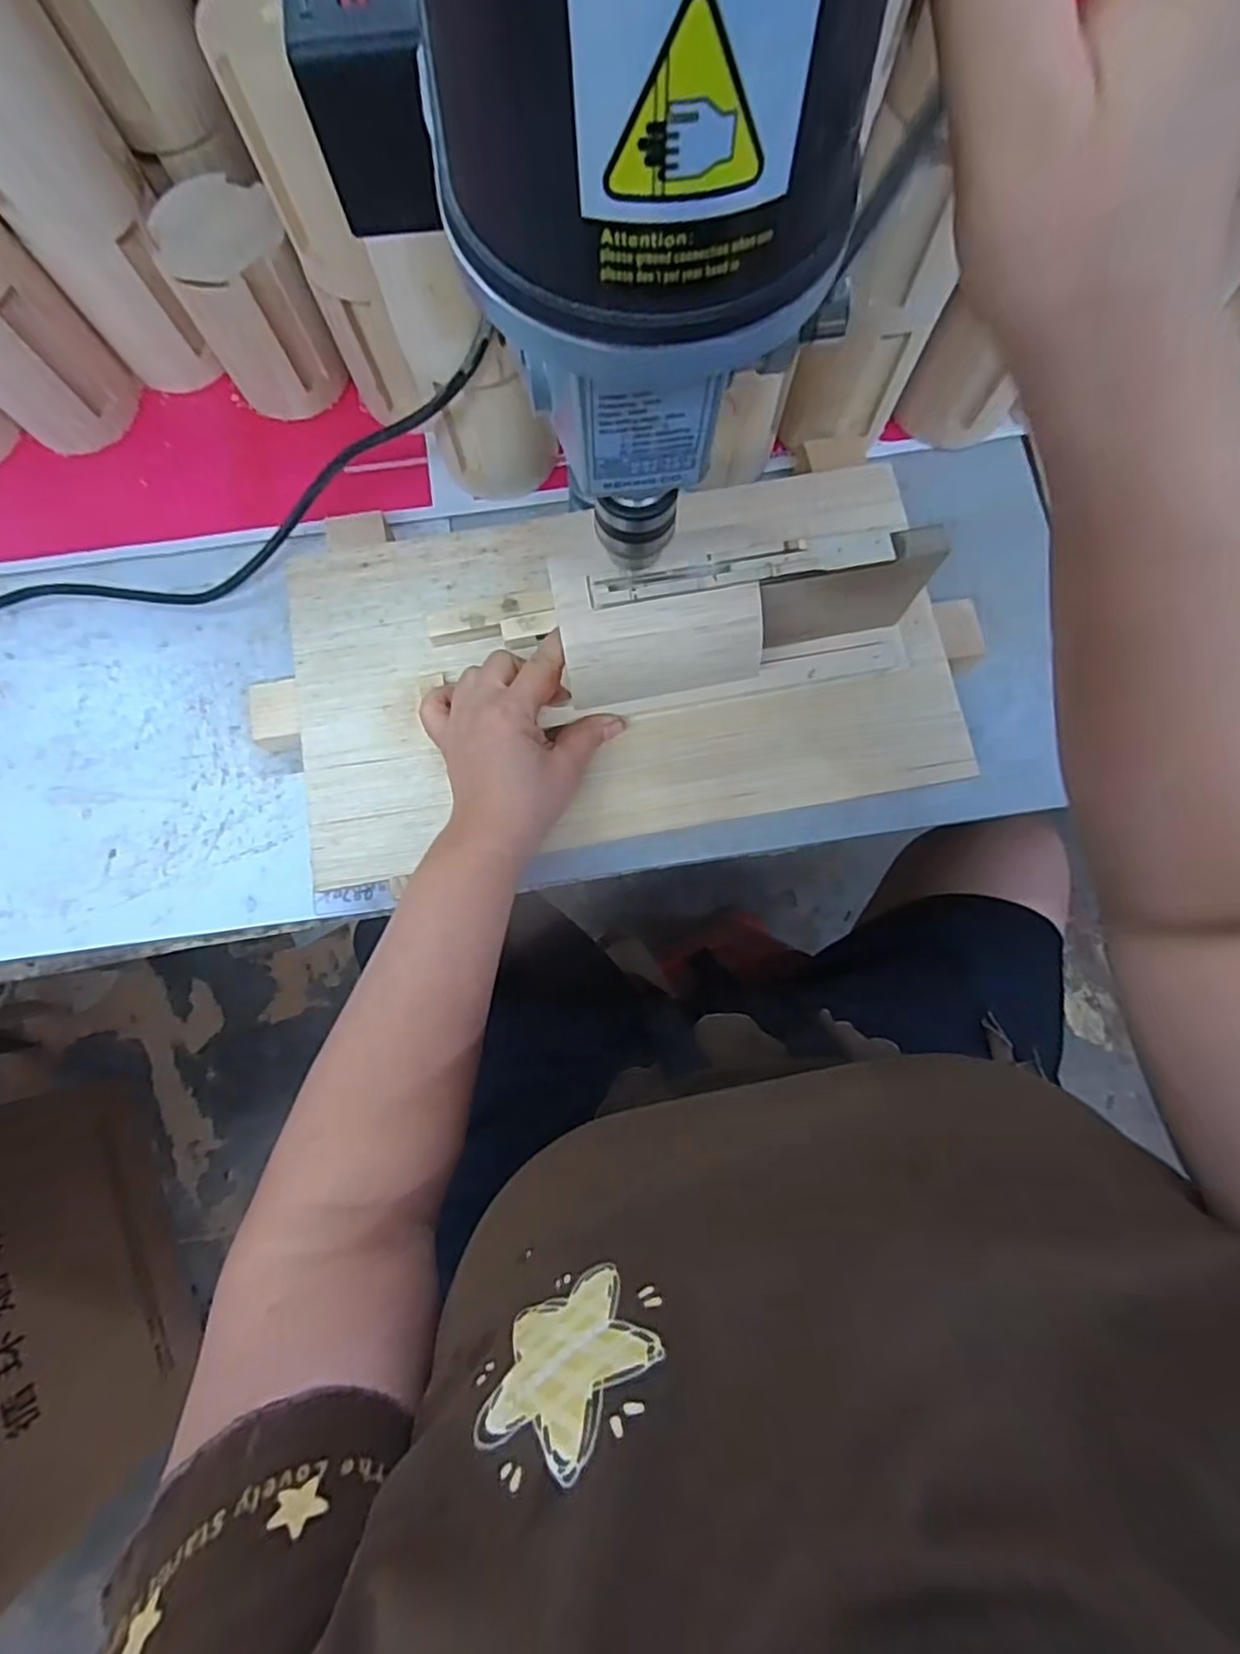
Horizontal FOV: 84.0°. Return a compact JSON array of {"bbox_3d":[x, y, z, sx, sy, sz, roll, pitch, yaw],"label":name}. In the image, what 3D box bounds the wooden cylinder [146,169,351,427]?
[{"bbox_3d":[-0.231,-0.332,0.438,0.076,0.096,0.082,-23,81,-3],"label":"wooden cylinder"}]

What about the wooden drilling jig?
[{"bbox_3d":[-0.011,-0.105,0.375,0.395,0.090,0.210,-10,80,0],"label":"wooden drilling jig"}]

